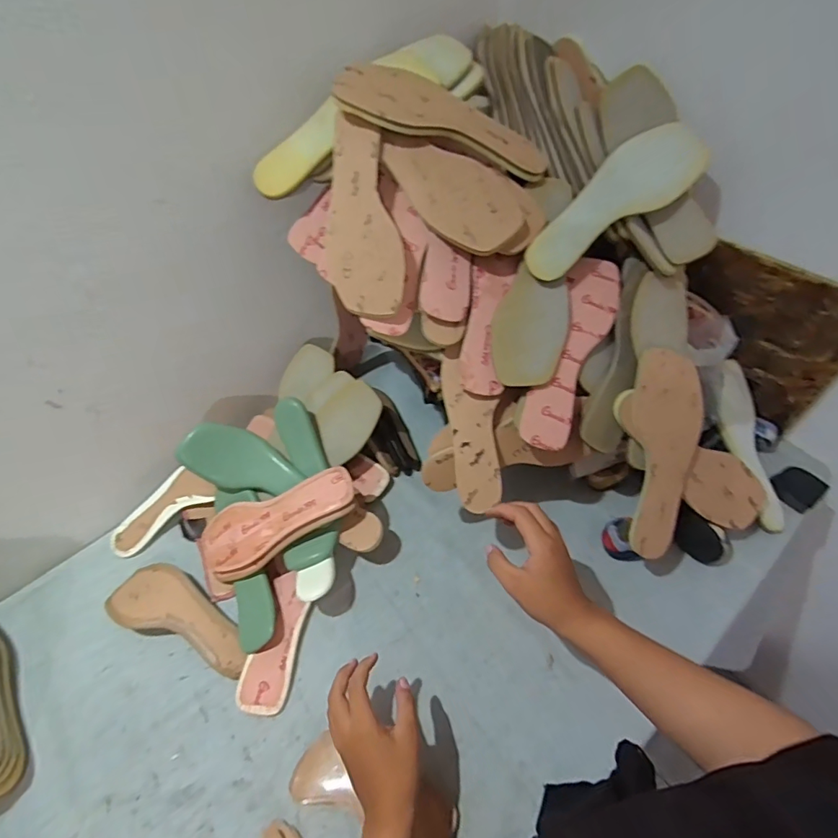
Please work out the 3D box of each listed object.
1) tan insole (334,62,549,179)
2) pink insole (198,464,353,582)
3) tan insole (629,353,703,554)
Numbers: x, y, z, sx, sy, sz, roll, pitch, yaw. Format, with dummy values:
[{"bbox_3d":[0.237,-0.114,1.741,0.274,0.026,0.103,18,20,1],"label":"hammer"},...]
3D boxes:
[{"bbox_3d":[0.029,-0.331,0.535,0.242,0.030,0.076,17,52,-10],"label":"tan insole"},{"bbox_3d":[-0.193,0.139,0.645,0.241,0.042,0.089,-27,51,11],"label":"pink insole"},{"bbox_3d":[0.297,0.042,0.579,0.080,0.027,0.240,3,94,8],"label":"tan insole"}]

